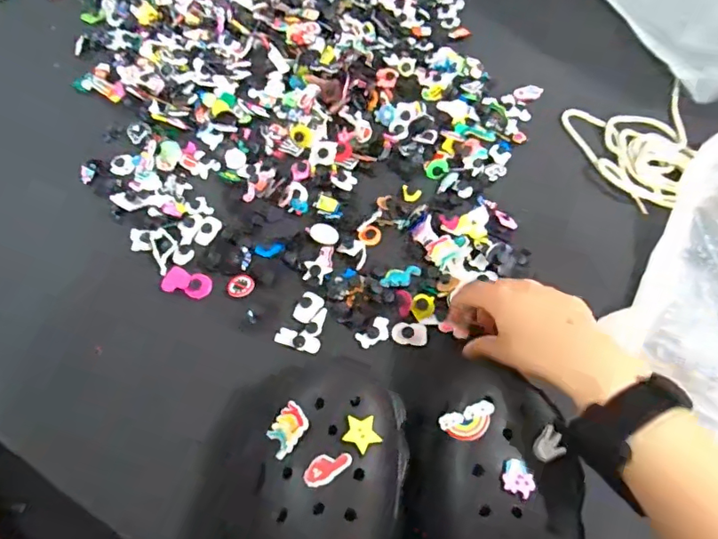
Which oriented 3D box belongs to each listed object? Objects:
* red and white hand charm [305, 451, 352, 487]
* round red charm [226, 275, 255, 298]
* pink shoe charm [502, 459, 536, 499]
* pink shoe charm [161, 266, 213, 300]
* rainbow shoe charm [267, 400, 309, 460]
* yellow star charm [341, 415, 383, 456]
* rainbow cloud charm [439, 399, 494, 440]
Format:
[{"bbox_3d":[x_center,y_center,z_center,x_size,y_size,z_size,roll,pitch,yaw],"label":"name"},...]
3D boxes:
[{"bbox_3d":[-0.021,0.128,0.326,0.032,0.004,0.019,-39,68,-19],"label":"red and white hand charm"},{"bbox_3d":[-0.114,0.016,0.480,0.027,0.004,0.022,-20,63,-11],"label":"round red charm"},{"bbox_3d":[0.104,0.135,0.323,0.020,0.004,0.021,23,63,12],"label":"pink shoe charm"},{"bbox_3d":[-0.166,0.014,0.484,0.046,0.004,0.027,15,62,8],"label":"pink shoe charm"},{"bbox_3d":[-0.050,0.111,0.349,0.031,0.004,0.028,-48,45,-4],"label":"rainbow shoe charm"},{"bbox_3d":[0.001,0.111,0.340,0.024,0.005,0.025,-34,67,-17],"label":"yellow star charm"},{"bbox_3d":[0.076,0.106,0.345,0.038,0.004,0.021,-25,59,10],"label":"rainbow cloud charm"}]

